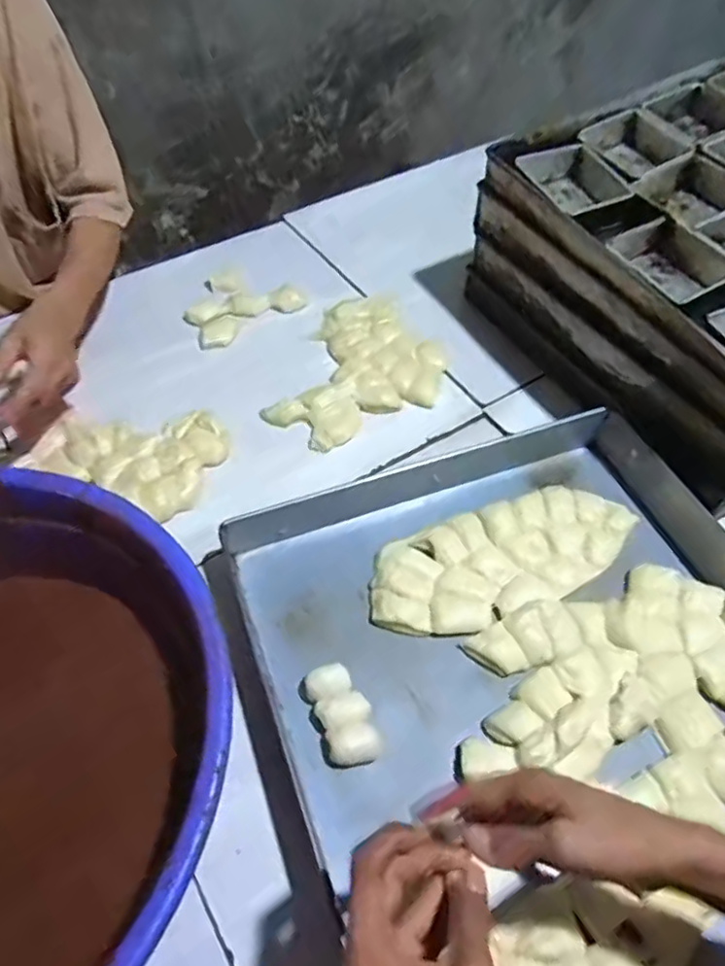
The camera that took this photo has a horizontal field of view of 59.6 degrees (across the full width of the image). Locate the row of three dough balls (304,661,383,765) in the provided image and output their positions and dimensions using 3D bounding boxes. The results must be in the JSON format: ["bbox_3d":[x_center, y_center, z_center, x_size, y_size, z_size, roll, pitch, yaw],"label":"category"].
[{"bbox_3d":[-0.016,0.194,0.529,0.043,0.025,0.081,-16,53,-15],"label":"row of three dough balls"}]

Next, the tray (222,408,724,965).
[{"bbox_3d":[0.143,0.151,0.543,0.450,0.054,0.486,-17,53,-15],"label":"tray"}]

